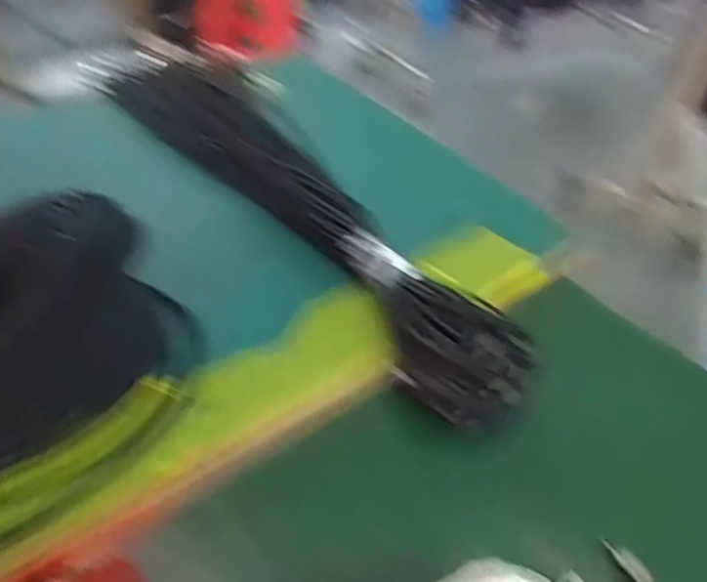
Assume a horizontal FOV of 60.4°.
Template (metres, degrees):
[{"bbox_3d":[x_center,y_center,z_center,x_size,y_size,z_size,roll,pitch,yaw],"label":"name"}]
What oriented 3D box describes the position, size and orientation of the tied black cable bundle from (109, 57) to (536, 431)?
[{"bbox_3d":[-0.077,-0.113,0.718,0.122,0.088,0.726,-23,49,-30],"label":"tied black cable bundle"}]

